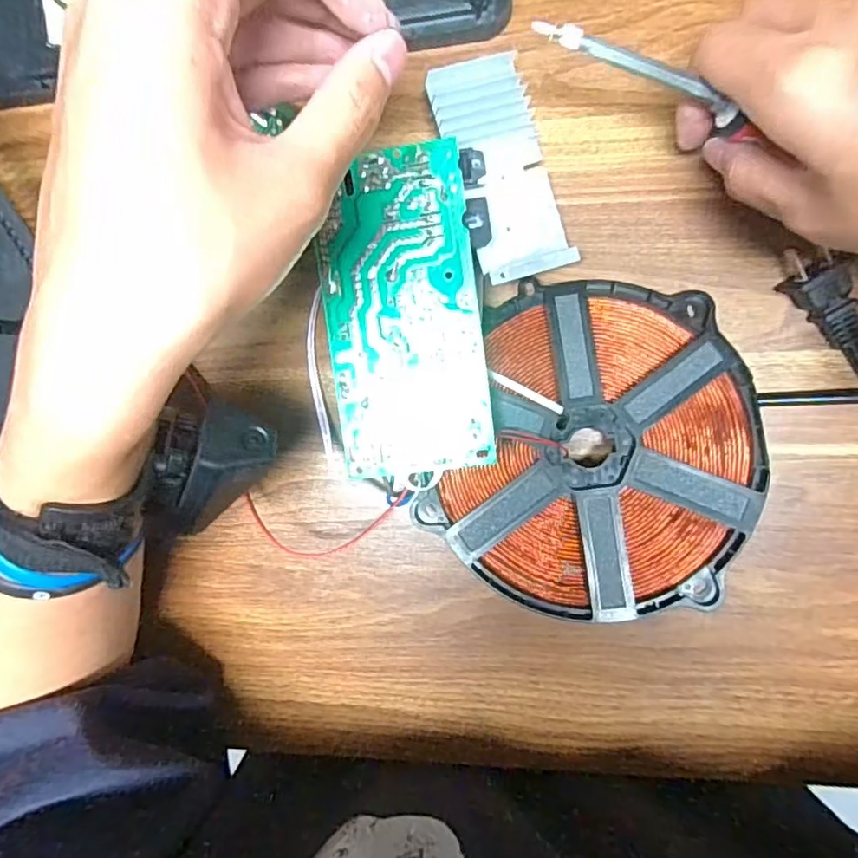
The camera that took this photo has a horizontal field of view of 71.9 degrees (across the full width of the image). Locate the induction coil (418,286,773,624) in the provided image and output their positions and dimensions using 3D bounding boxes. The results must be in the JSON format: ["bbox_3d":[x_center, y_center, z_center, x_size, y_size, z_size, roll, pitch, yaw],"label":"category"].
[{"bbox_3d":[0.084,0.010,0.289,0.141,0.033,0.155,1,94,8],"label":"induction coil"}]

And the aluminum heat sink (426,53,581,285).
[{"bbox_3d":[0.033,-0.125,0.288,0.046,0.020,0.102,-19,96,-9],"label":"aluminum heat sink"}]

